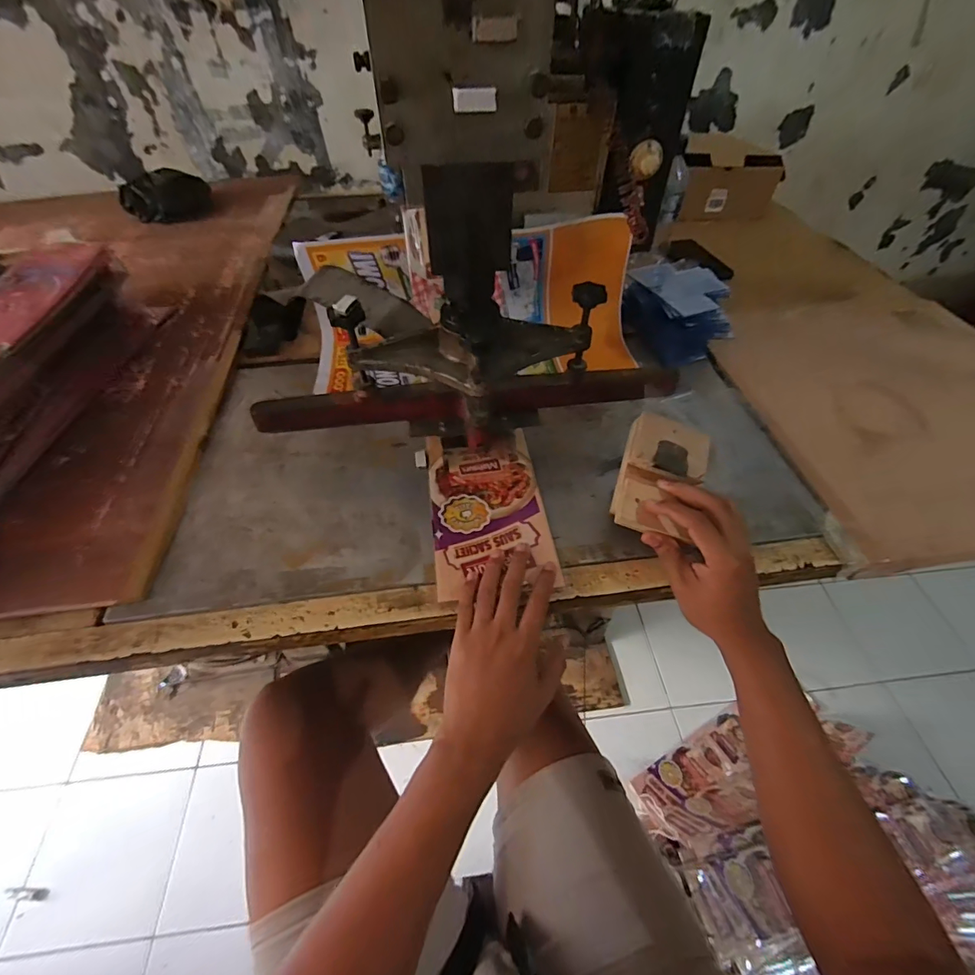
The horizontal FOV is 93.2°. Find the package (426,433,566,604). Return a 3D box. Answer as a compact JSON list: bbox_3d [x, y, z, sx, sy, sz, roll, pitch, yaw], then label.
[{"bbox_3d":[0.000,0.018,0.523,0.125,0.011,0.220,-6,51,-5],"label":"package"}]

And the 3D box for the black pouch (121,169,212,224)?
[{"bbox_3d":[-0.742,-0.673,1.058,0.096,0.071,0.166,35,59,26],"label":"black pouch"}]

